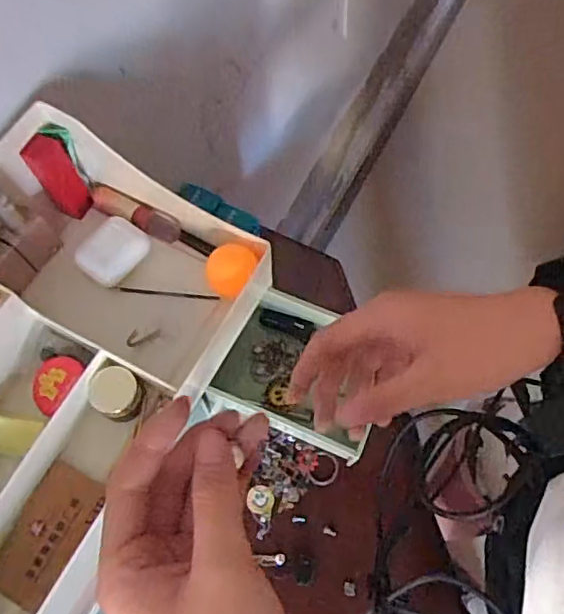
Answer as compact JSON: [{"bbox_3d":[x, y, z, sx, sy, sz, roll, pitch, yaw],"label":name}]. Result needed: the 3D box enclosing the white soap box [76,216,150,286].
[{"bbox_3d":[-0.130,-0.044,0.459,0.041,0.021,0.051,37,73,17],"label":"white soap box"}]

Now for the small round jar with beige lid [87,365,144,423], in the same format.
[{"bbox_3d":[-0.112,0.059,0.406,0.031,0.025,0.032,-1,67,3],"label":"small round jar with beige lid"}]

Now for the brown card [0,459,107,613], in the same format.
[{"bbox_3d":[-0.154,0.149,0.394,0.046,0.008,0.085,26,70,13],"label":"brown card"}]

